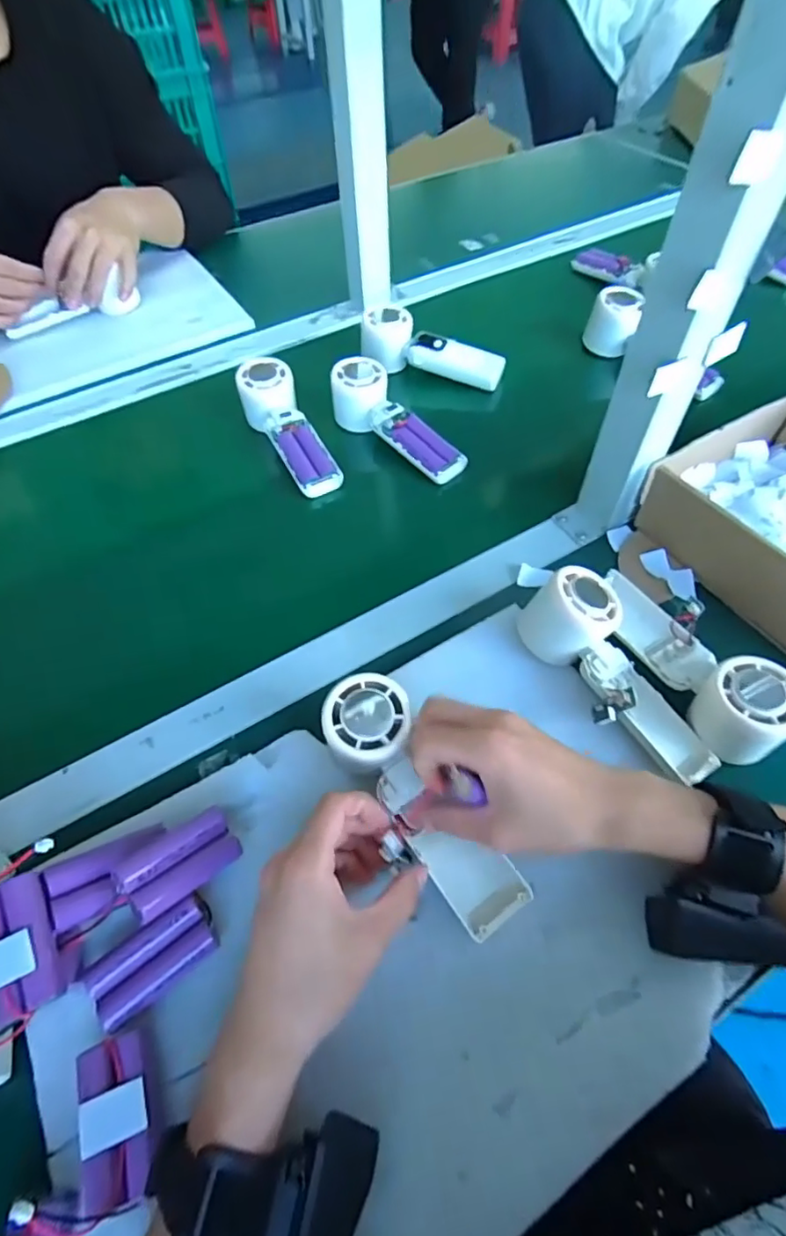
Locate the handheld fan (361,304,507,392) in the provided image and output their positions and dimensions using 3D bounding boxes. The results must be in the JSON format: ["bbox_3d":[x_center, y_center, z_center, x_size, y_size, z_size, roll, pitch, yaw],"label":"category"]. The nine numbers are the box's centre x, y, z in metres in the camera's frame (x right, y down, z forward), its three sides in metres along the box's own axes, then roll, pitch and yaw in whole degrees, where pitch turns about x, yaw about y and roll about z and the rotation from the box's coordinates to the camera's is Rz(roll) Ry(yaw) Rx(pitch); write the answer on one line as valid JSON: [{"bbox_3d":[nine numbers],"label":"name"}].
[{"bbox_3d":[0.044,-0.302,0.644,0.167,0.051,0.048,21,58,1],"label":"handheld fan"}]

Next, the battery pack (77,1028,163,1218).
[{"bbox_3d":[-0.135,0.244,0.276,0.035,0.014,0.065,-16,58,-8],"label":"battery pack"}]

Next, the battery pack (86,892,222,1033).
[{"bbox_3d":[-0.133,0.190,0.315,0.066,0.016,0.033,-35,62,-19],"label":"battery pack"}]

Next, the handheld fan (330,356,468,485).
[{"bbox_3d":[0.003,-0.197,0.575,0.163,0.044,0.052,44,66,11],"label":"handheld fan"}]

